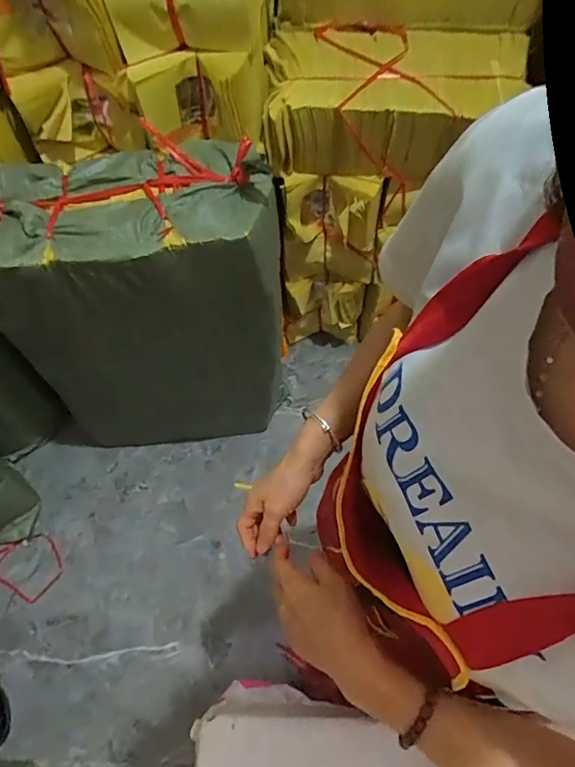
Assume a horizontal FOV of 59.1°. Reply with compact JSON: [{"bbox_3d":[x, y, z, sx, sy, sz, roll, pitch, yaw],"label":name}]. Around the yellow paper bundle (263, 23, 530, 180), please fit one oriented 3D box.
[{"bbox_3d":[0.216,-0.576,1.044,0.504,0.166,0.247,-1,63,3],"label":"yellow paper bundle"}]

